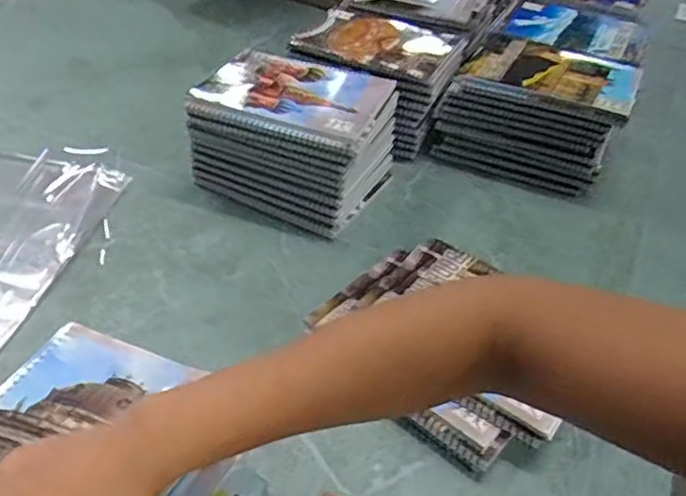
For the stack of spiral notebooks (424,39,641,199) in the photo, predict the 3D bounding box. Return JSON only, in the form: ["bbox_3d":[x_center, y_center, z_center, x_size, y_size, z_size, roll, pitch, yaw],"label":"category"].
[{"bbox_3d":[0.242,-0.174,0.862,0.222,0.125,0.157,15,40,11],"label":"stack of spiral notebooks"}]

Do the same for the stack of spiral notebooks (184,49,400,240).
[{"bbox_3d":[-0.057,-0.133,0.774,0.202,0.121,0.174,18,41,17],"label":"stack of spiral notebooks"}]

